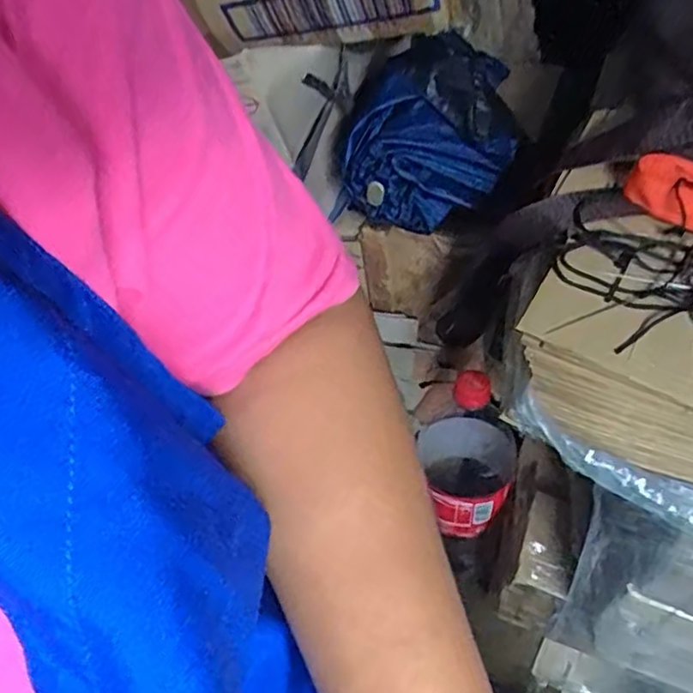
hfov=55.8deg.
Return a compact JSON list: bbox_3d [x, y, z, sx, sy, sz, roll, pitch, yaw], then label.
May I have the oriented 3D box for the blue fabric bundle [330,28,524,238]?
[{"bbox_3d":[0.062,-0.171,0.536,0.151,0.112,0.092,6,50,7],"label":"blue fabric bundle"}]

